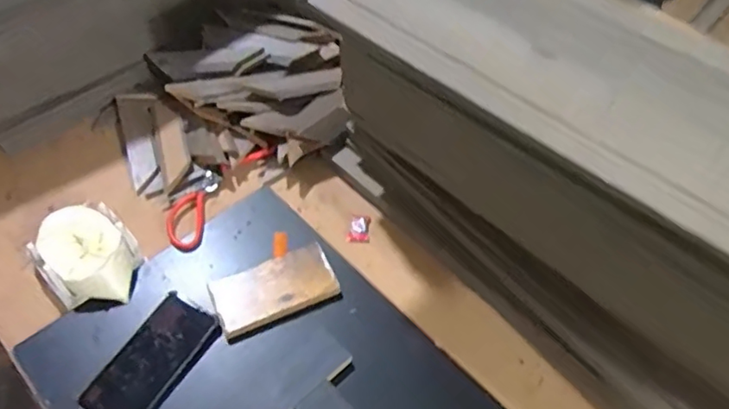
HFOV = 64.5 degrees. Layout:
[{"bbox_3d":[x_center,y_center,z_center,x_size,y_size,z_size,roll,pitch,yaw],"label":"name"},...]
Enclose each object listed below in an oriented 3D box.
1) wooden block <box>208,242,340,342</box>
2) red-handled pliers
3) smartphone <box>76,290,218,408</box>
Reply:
[{"bbox_3d":[-0.114,0.104,0.730,0.152,0.015,0.077,-23,57,-17],"label":"wooden block"},{"bbox_3d":[-0.245,0.007,0.812,0.054,0.016,0.131,5,53,4],"label":"red-handled pliers"},{"bbox_3d":[-0.246,0.179,0.660,0.073,0.009,0.160,26,57,18],"label":"smartphone"}]

